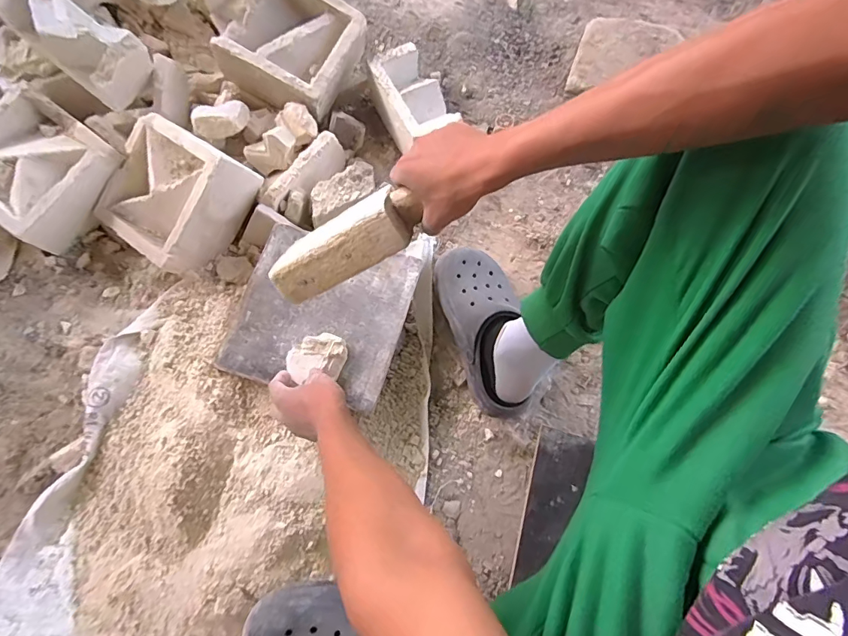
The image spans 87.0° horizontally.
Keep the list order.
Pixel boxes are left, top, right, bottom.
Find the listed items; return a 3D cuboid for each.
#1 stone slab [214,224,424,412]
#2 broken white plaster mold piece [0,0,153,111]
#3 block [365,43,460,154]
[{"bbox_3d":[-0.152,-0.011,0.664,0.241,0.016,0.236,17,71,3],"label":"stone slab"},{"bbox_3d":[-0.558,-0.445,0.726,0.219,0.110,0.103,36,71,-12],"label":"broken white plaster mold piece"},{"bbox_3d":[-0.023,-0.398,0.841,0.104,0.098,0.181,-25,74,-10],"label":"block"}]

